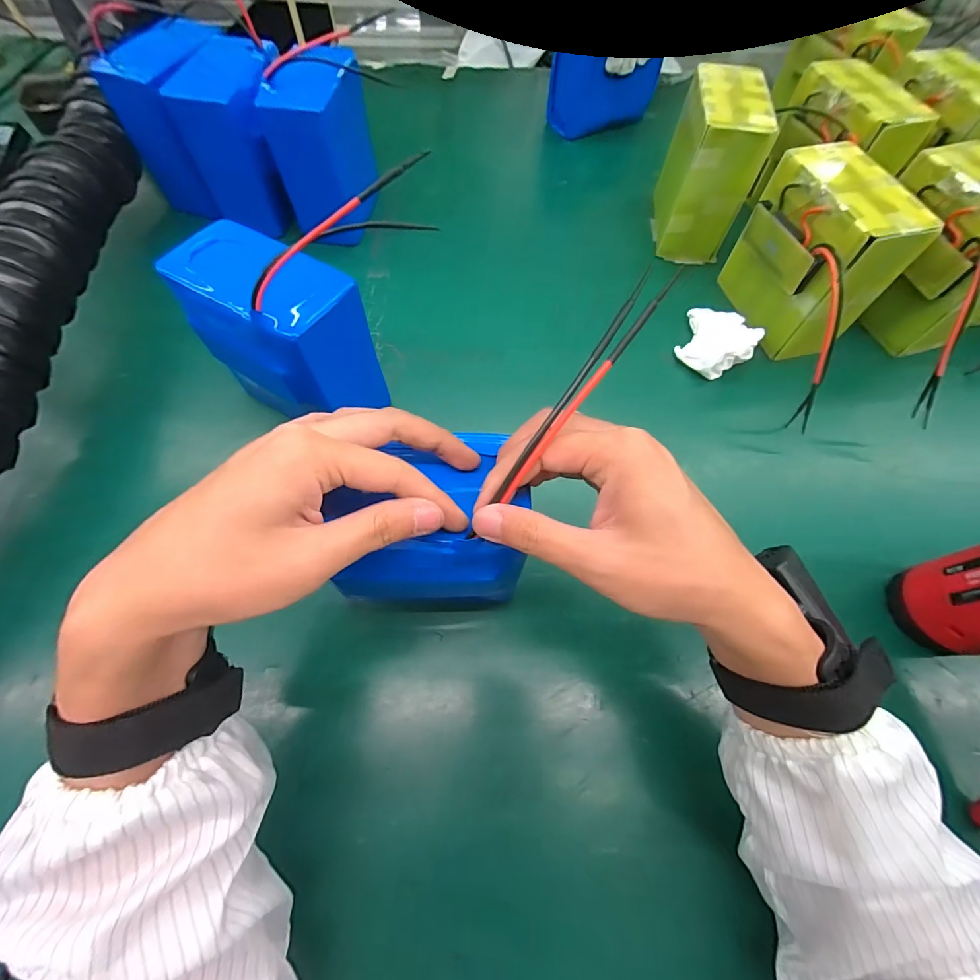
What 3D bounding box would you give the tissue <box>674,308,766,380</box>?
[{"bbox_3d":[0.250,-0.165,0.477,0.081,0.033,0.085,32,67,14],"label":"tissue"}]

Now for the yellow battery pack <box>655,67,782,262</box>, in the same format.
[{"bbox_3d":[0.264,-0.387,0.520,0.075,0.148,0.138,9,64,4],"label":"yellow battery pack"}]

